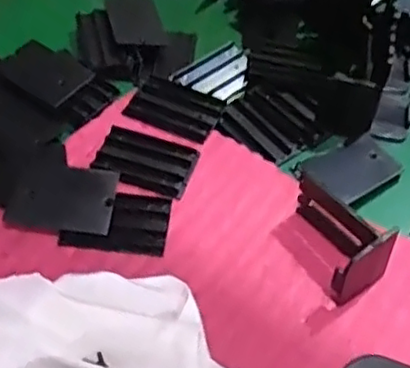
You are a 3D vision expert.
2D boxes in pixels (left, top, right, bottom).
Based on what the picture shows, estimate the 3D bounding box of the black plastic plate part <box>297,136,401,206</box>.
[{"bbox_3d":[0.084,-0.009,0.381,0.052,0.007,0.036,-30,58,-22],"label":"black plastic plate part"}]

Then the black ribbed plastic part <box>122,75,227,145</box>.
[{"bbox_3d":[-0.017,-0.048,0.403,0.054,0.004,0.039,20,54,14],"label":"black ribbed plastic part"}]

